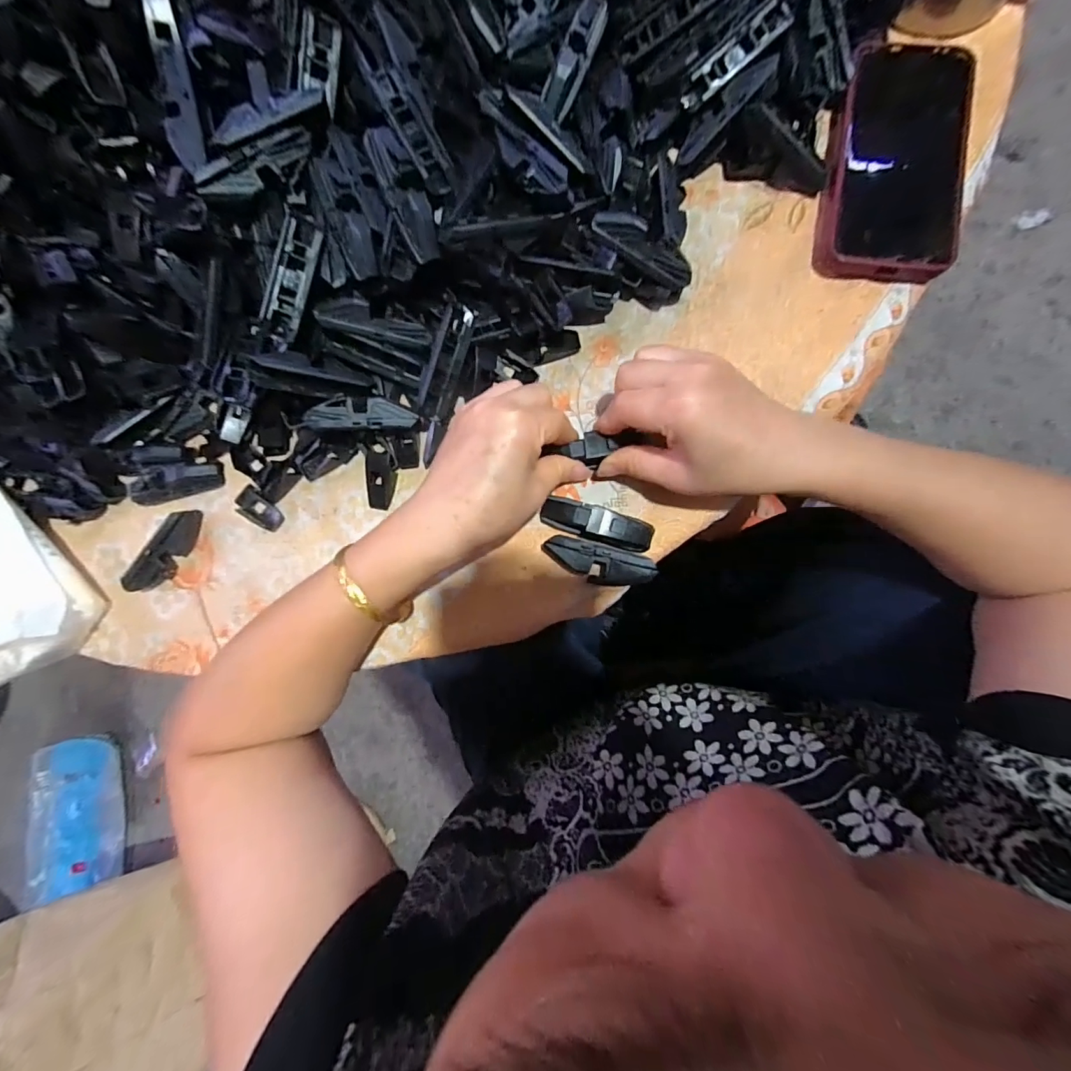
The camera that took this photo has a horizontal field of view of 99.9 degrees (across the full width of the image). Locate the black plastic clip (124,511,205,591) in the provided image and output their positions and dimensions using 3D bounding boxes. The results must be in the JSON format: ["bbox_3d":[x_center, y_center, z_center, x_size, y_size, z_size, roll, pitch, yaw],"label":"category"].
[{"bbox_3d":[-0.276,0.012,0.338,0.016,0.019,0.069,36,91,10],"label":"black plastic clip"}]

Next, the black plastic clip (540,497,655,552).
[{"bbox_3d":[0.040,-0.007,0.296,0.073,0.016,0.021,19,89,10],"label":"black plastic clip"}]

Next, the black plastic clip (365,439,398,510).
[{"bbox_3d":[-0.111,-0.043,0.324,0.019,0.009,0.047,1,98,9],"label":"black plastic clip"}]

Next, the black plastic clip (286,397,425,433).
[{"bbox_3d":[-0.119,-0.081,0.302,0.088,0.007,0.024,-3,85,-12],"label":"black plastic clip"}]

